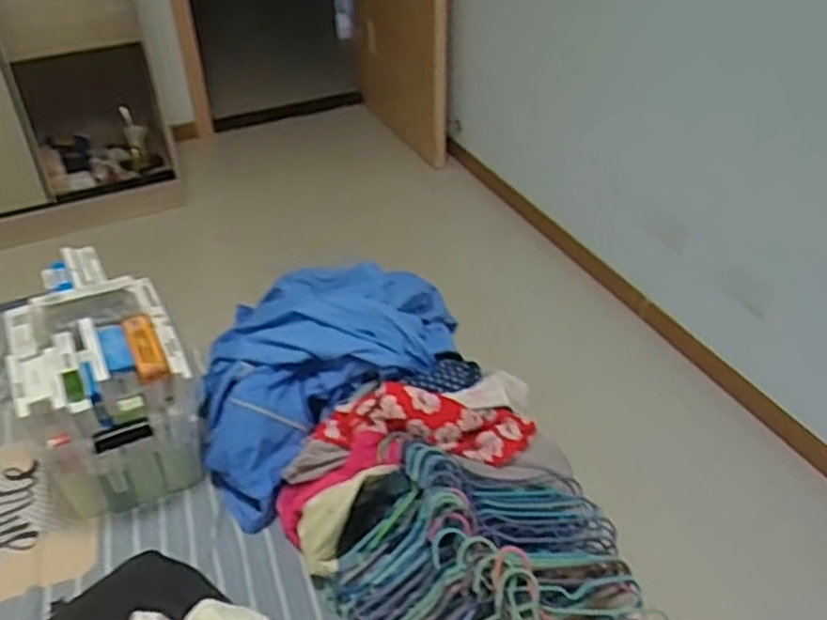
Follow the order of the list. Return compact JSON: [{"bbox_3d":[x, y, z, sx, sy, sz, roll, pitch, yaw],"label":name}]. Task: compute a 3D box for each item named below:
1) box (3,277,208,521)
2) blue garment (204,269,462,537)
[{"bbox_3d":[-0.527,0.135,1.312,0.259,0.339,0.330,-21,41,-21],"label":"box"},{"bbox_3d":[-0.181,0.064,1.478,0.611,0.211,0.443,-29,45,-28],"label":"blue garment"}]

